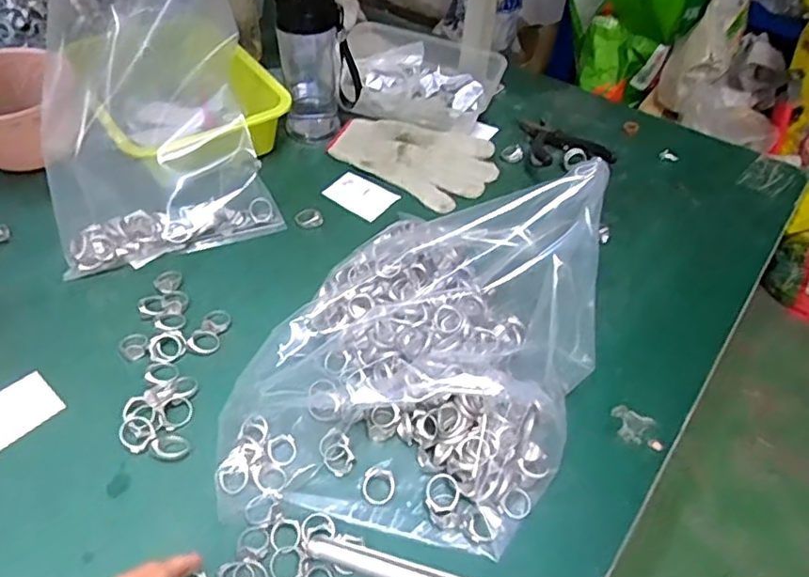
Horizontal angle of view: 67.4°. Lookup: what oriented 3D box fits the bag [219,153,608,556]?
[{"bbox_3d":[0.016,0.040,0.474,0.243,0.128,0.321,23,50,16],"label":"bag"}]

